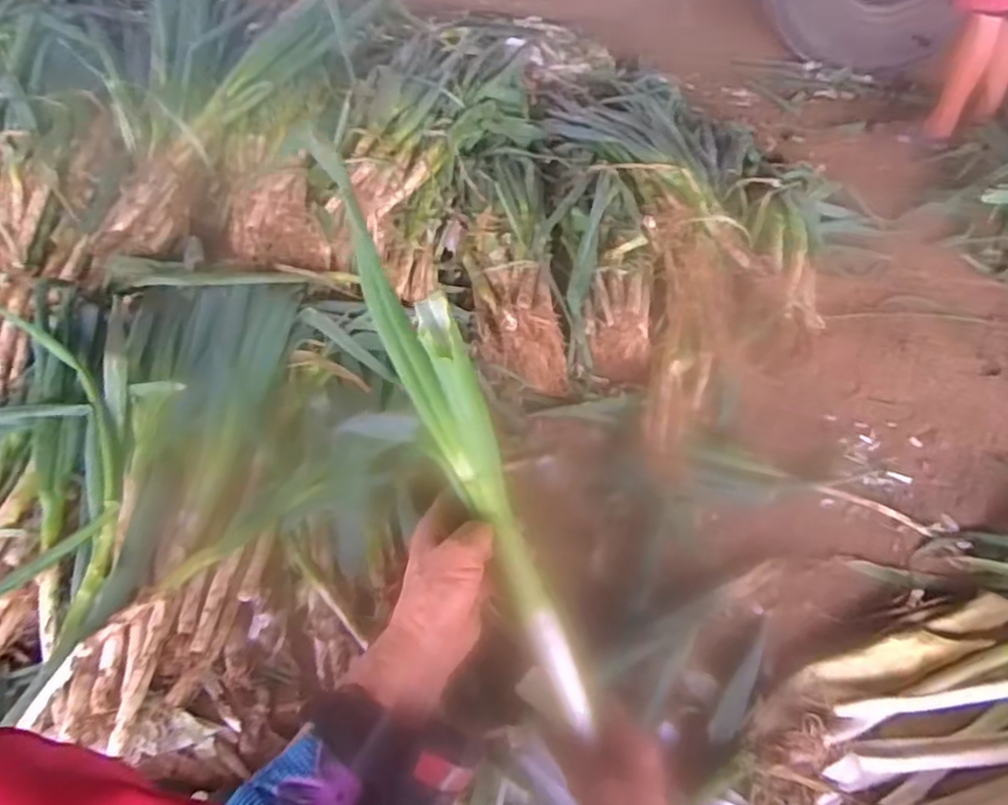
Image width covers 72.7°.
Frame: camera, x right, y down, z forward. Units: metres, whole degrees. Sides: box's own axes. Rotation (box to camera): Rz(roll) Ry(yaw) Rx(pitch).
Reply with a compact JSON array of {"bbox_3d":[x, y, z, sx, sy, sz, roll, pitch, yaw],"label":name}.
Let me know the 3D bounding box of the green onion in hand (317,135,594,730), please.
[{"bbox_3d":[-0.030,0.019,0.479,0.042,0.051,0.428,-24,90,-19],"label":"green onion in hand"}]

